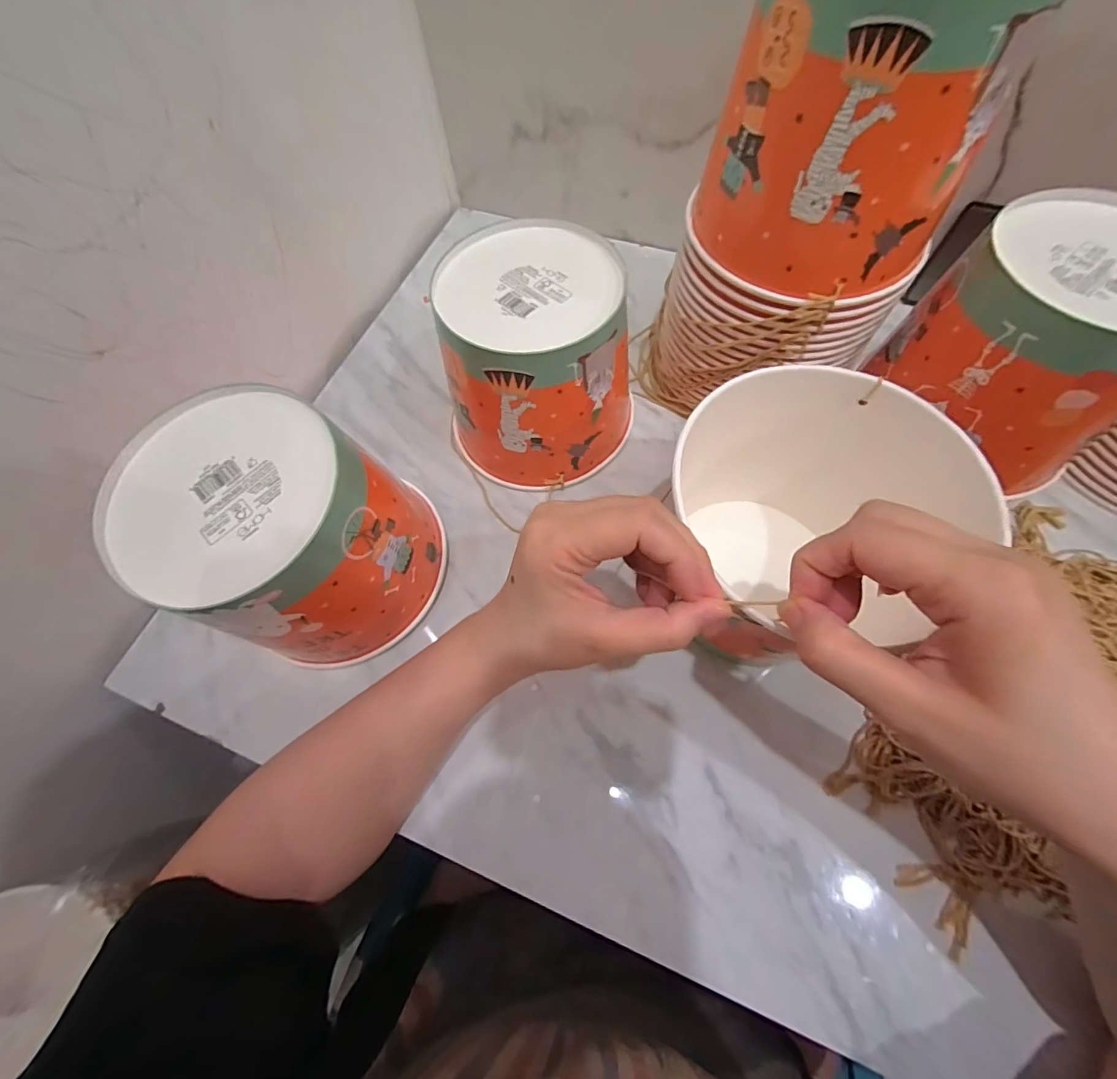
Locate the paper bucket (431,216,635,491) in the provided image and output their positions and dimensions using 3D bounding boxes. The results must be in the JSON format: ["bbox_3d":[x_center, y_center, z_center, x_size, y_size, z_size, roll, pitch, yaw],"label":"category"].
[{"bbox_3d":[-0.014,-0.140,0.371,0.148,0.130,0.151,-1,66,2],"label":"paper bucket"}]

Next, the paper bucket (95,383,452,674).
[{"bbox_3d":[-0.170,-0.002,0.314,0.147,0.143,0.135,21,69,11],"label":"paper bucket"}]

